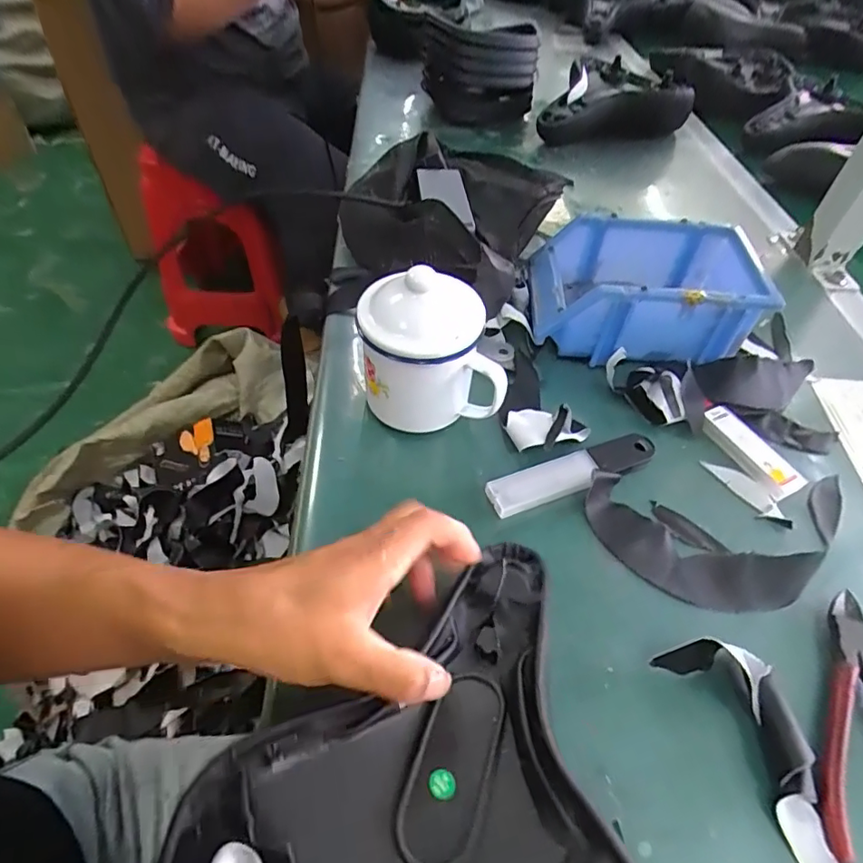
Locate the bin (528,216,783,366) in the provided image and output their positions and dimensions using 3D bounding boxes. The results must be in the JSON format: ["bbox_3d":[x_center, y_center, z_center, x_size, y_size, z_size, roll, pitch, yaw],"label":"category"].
[{"bbox_3d":[0.179,-0.123,0.464,0.176,0.068,0.122,5,50,0],"label":"bin"}]

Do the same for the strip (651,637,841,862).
[{"bbox_3d":[0.170,0.184,0.247,0.050,0.023,0.173,-9,51,-12],"label":"strip"}]

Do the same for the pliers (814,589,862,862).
[{"bbox_3d":[0.227,0.158,0.279,0.055,0.008,0.157,20,51,12],"label":"pliers"}]

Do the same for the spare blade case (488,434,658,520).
[{"bbox_3d":[0.100,0.029,0.378,0.129,0.010,0.028,-17,53,-18],"label":"spare blade case"}]

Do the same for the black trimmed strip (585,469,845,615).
[{"bbox_3d":[0.196,0.068,0.346,0.182,0.014,0.090,1,50,-4],"label":"black trimmed strip"}]

